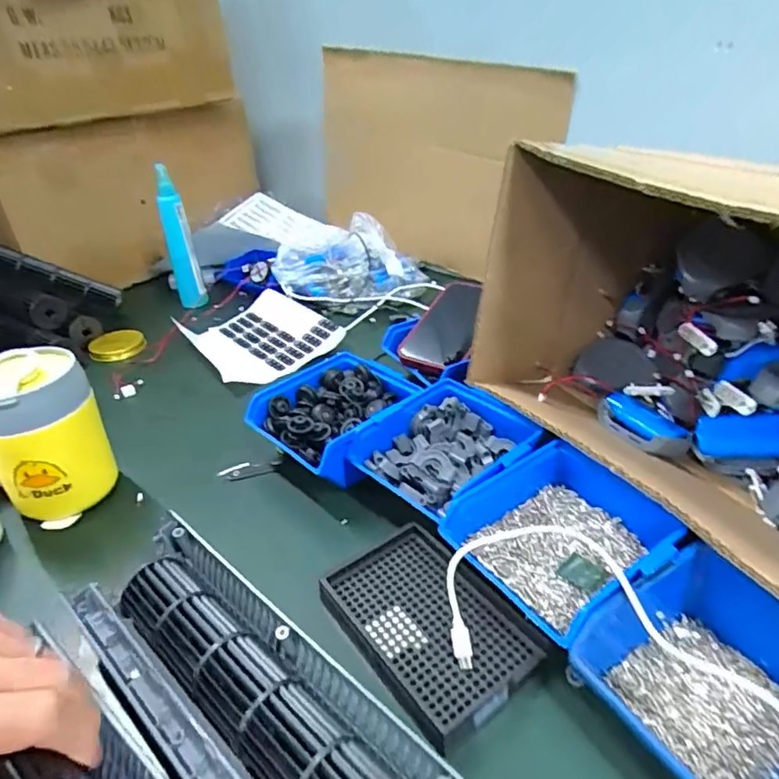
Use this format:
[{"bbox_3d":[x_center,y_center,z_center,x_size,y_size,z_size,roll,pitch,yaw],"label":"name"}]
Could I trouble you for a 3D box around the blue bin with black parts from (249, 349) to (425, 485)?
[{"bbox_3d":[-0.049,0.025,0.535,0.130,0.055,0.133,26,43,37],"label":"blue bin with black parts"}]

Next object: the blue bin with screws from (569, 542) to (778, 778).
[{"bbox_3d":[0.189,0.161,0.313,0.141,0.061,0.111,-20,36,-23],"label":"blue bin with screws"}]

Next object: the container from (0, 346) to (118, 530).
[{"bbox_3d":[-0.294,0.036,0.474,0.090,0.120,0.083,-24,38,-28],"label":"container"}]

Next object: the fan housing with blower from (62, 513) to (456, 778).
[{"bbox_3d":[-0.074,0.168,0.295,0.284,0.043,0.089,22,41,39],"label":"fan housing with blower"}]

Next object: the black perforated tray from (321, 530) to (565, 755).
[{"bbox_3d":[0.027,0.154,0.375,0.096,0.016,0.136,-24,38,-28],"label":"black perforated tray"}]

